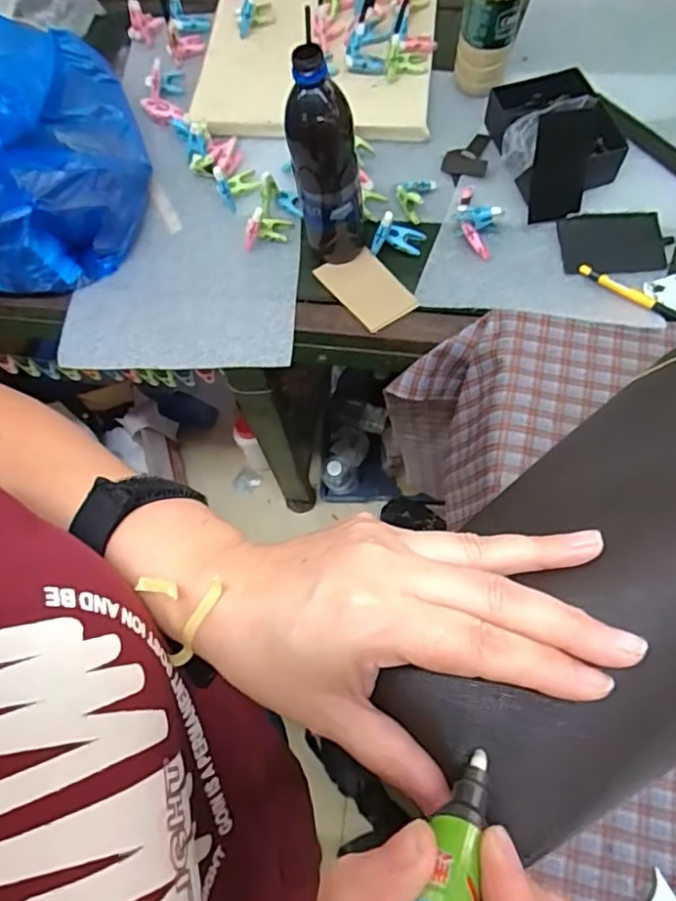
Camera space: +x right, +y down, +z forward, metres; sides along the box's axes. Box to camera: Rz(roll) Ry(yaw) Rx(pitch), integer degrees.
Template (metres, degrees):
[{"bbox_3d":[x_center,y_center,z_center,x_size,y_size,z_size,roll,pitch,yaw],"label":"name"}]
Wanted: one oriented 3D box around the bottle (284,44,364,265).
[{"bbox_3d":[-0.012,-0.282,0.577,0.068,0.209,0.066,-10,66,-1],"label":"bottle"}]

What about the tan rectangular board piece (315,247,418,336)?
[{"bbox_3d":[0.031,-0.179,0.643,0.067,0.009,0.109,-32,69,-11],"label":"tan rectangular board piece"}]

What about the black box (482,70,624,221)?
[{"bbox_3d":[0.249,-0.363,0.659,0.140,0.090,0.183,3,67,5],"label":"black box"}]

